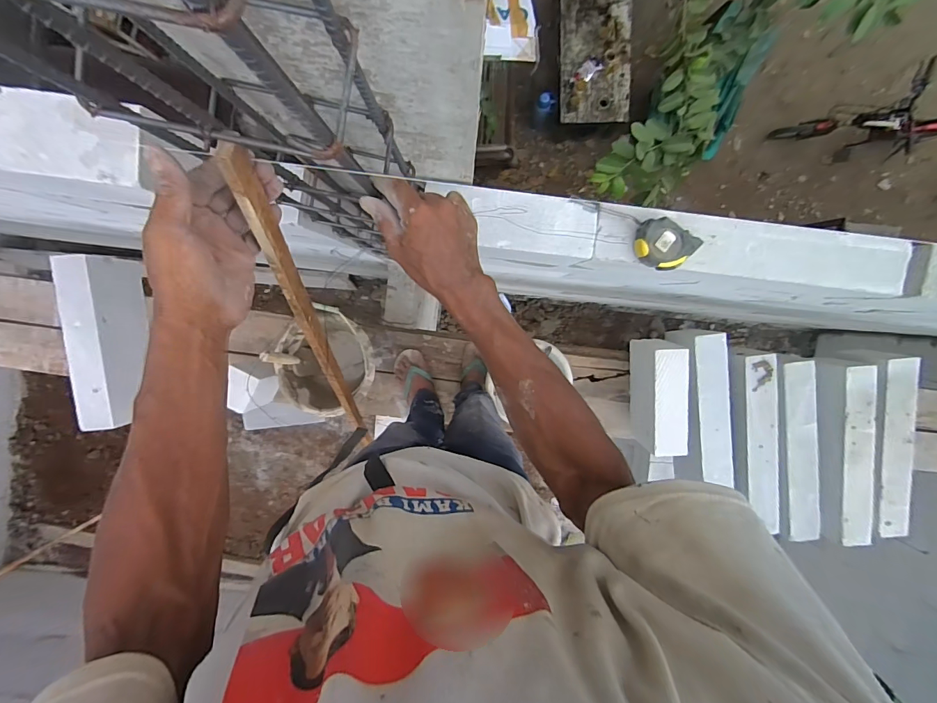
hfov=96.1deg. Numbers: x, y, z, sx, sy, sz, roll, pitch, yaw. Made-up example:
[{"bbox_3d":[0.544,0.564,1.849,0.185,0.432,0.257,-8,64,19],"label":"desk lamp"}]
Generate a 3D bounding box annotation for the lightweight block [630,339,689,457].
[{"bbox_3d":[0.601,0.137,1.329,0.111,0.215,0.344,-2,97,0],"label":"lightweight block"}]

